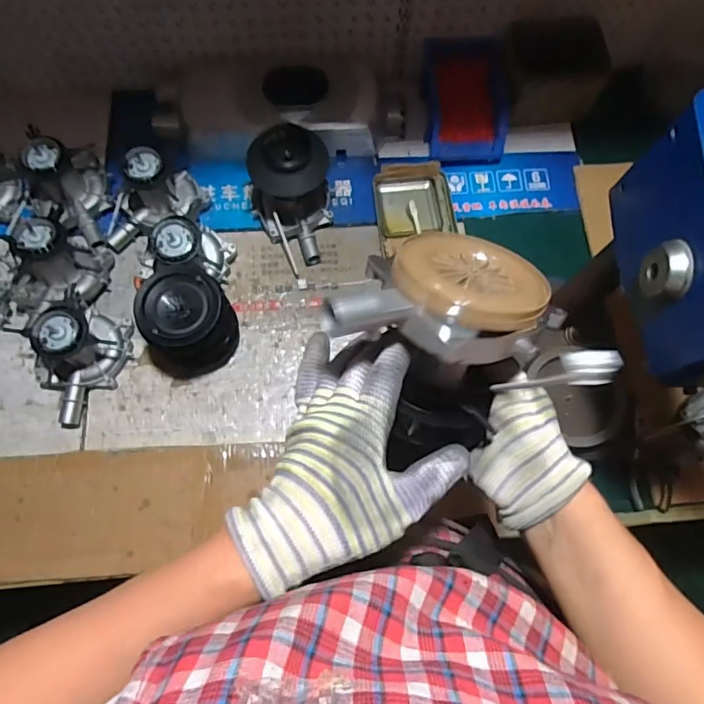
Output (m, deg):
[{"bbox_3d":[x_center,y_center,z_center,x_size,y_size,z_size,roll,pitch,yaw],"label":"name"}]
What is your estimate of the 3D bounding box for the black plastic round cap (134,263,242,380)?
[{"bbox_3d":[-0.211,-0.034,0.635,0.107,0.129,0.108,9,73,1],"label":"black plastic round cap"}]

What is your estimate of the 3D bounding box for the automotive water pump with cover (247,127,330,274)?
[{"bbox_3d":[-0.084,-0.214,0.677,0.109,0.123,0.140,-5,78,-2],"label":"automotive water pump with cover"}]

